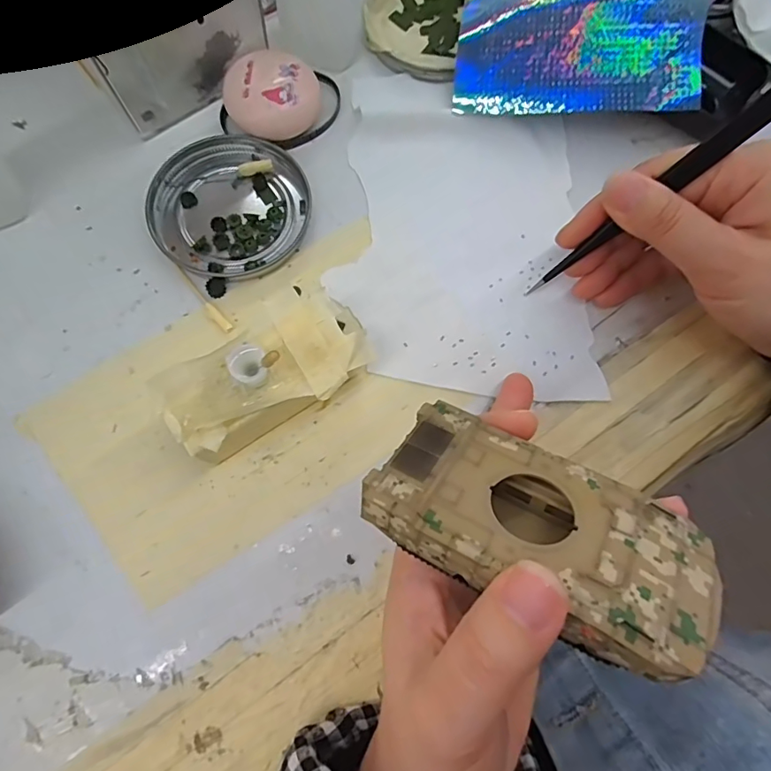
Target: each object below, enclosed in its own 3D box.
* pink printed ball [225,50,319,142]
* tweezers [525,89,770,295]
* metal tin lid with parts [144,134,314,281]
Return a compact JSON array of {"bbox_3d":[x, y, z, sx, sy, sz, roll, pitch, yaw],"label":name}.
[{"bbox_3d":[-0.058,-0.149,0.261,0.047,0.023,0.043,0,75,-1],"label":"pink printed ball"},{"bbox_3d":[0.115,-0.081,0.211,0.132,0.012,0.009,-39,75,34],"label":"tweezers"},{"bbox_3d":[-0.079,-0.092,0.253,0.079,0.009,0.076,0,75,-1],"label":"metal tin lid with parts"}]

